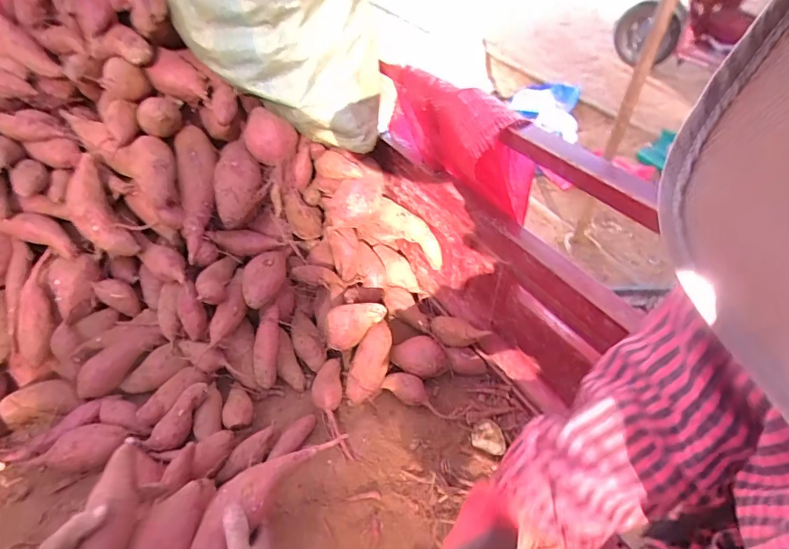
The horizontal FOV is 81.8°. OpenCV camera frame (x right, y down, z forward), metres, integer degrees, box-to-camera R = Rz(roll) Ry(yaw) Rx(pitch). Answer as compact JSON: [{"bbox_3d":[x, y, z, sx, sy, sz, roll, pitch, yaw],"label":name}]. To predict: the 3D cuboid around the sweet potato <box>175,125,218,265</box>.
[{"bbox_3d":[-0.343,-0.148,0.786,0.068,0.043,0.264,-5,77,-5],"label":"sweet potato"}]

